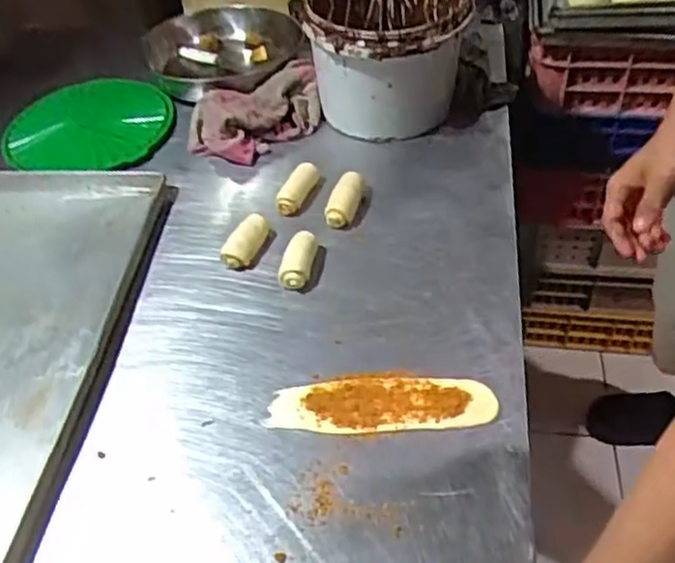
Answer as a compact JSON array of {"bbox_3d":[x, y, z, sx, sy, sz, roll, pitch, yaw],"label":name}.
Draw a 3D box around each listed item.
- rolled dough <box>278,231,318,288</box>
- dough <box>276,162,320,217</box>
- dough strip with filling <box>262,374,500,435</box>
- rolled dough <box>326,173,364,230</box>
[{"bbox_3d":[-0.045,-0.028,0.843,0.038,0.033,0.077,2,48,7],"label":"rolled dough"},{"bbox_3d":[-0.050,-0.127,0.933,0.030,0.041,0.088,14,50,17],"label":"dough"},{"bbox_3d":[0.043,0.120,0.701,0.217,0.009,0.064,-1,47,4],"label":"dough strip with filling"},{"bbox_3d":[0.011,-0.104,0.902,0.035,0.046,0.065,12,49,15],"label":"rolled dough"}]

